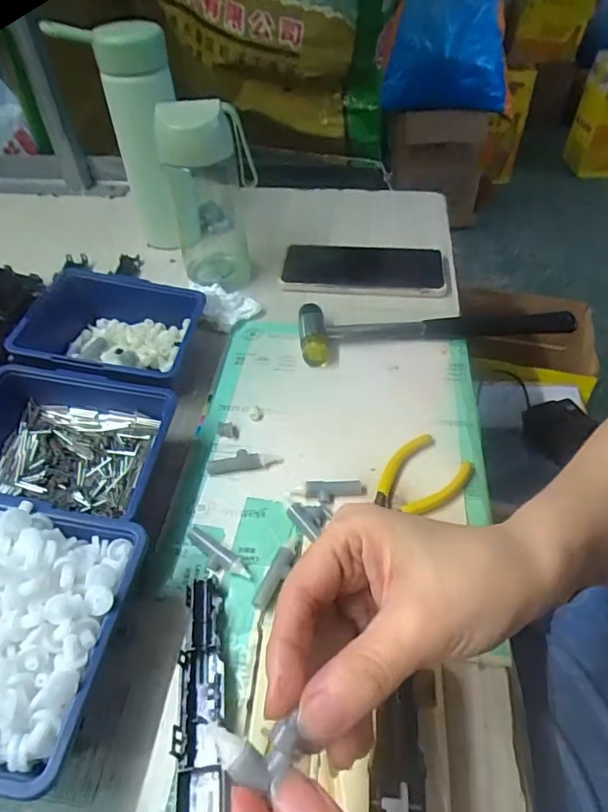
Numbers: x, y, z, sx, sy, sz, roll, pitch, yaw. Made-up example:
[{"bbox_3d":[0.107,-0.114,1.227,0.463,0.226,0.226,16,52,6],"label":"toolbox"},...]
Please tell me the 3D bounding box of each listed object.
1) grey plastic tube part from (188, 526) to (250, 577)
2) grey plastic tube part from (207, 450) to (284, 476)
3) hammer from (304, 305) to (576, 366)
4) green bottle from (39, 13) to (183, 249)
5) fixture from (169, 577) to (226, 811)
[{"bbox_3d":[-0.054,0.090,0.311,0.048,0.010,0.016,32,55,27],"label":"grey plastic tube part"},{"bbox_3d":[-0.042,0.039,0.361,0.052,0.008,0.015,-8,47,-6],"label":"grey plastic tube part"},{"bbox_3d":[0.114,-0.066,0.444,0.234,0.026,0.048,-3,47,-2],"label":"hammer"},{"bbox_3d":[-0.160,-0.250,0.500,0.086,0.202,0.053,16,50,16],"label":"green bottle"},{"bbox_3d":[-0.051,0.145,0.258,0.023,0.011,0.117,-4,47,-3],"label":"fixture"}]

